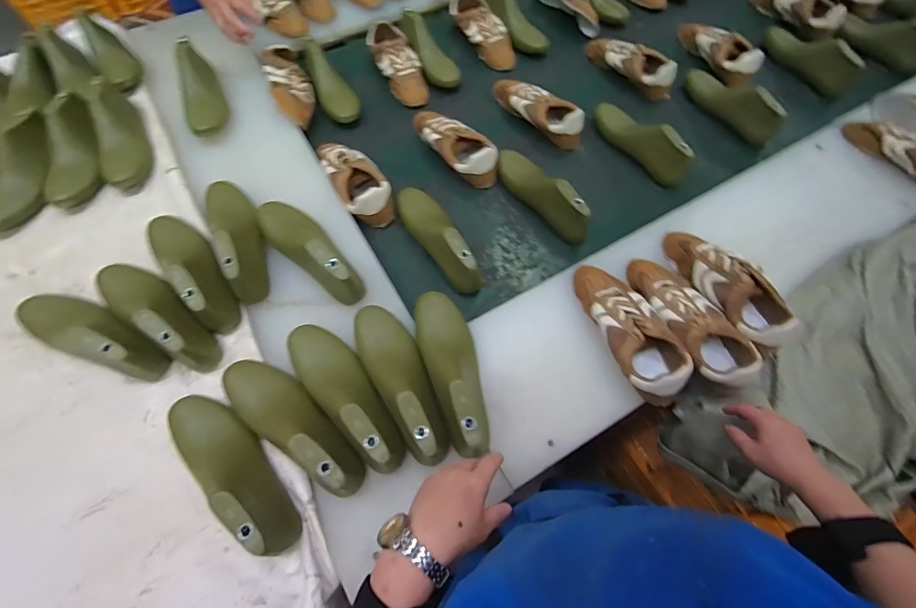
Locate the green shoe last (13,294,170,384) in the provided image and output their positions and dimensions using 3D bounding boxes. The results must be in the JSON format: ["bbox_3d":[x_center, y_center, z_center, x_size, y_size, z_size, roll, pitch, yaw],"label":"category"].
[{"bbox_3d":[-0.554,0.036,0.585,0.247,0.089,0.077,20,67,8],"label":"green shoe last"}]

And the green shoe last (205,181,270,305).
[{"bbox_3d":[-0.377,-0.121,0.659,0.076,0.084,0.241,-26,68,-12],"label":"green shoe last"}]

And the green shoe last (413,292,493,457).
[{"bbox_3d":[-0.004,0.089,0.562,0.078,0.078,0.236,-14,61,-7],"label":"green shoe last"}]

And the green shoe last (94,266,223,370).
[{"bbox_3d":[-0.466,0.003,0.598,0.245,0.088,0.076,31,69,13],"label":"green shoe last"}]

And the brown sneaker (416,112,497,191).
[{"bbox_3d":[-0.013,-0.342,0.836,0.096,0.081,0.246,-38,71,-16],"label":"brown sneaker"}]

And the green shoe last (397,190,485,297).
[{"bbox_3d":[-0.036,-0.129,0.708,0.074,0.078,0.257,-26,68,-12],"label":"green shoe last"}]

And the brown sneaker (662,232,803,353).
[{"bbox_3d":[0.431,-0.029,0.641,0.093,0.096,0.245,-30,69,-14],"label":"brown sneaker"}]

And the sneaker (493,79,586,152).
[{"bbox_3d":[0.173,-0.438,0.883,0.080,0.074,0.257,-40,72,-17],"label":"sneaker"}]

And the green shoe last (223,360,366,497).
[{"bbox_3d":[-0.225,0.153,0.531,0.237,0.099,0.076,32,69,13],"label":"green shoe last"}]

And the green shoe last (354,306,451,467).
[{"bbox_3d":[-0.079,0.104,0.559,0.078,0.091,0.249,-25,68,-12],"label":"green shoe last"}]

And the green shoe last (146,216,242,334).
[{"bbox_3d":[-0.437,-0.068,0.635,0.074,0.083,0.249,-36,71,-16],"label":"green shoe last"}]

